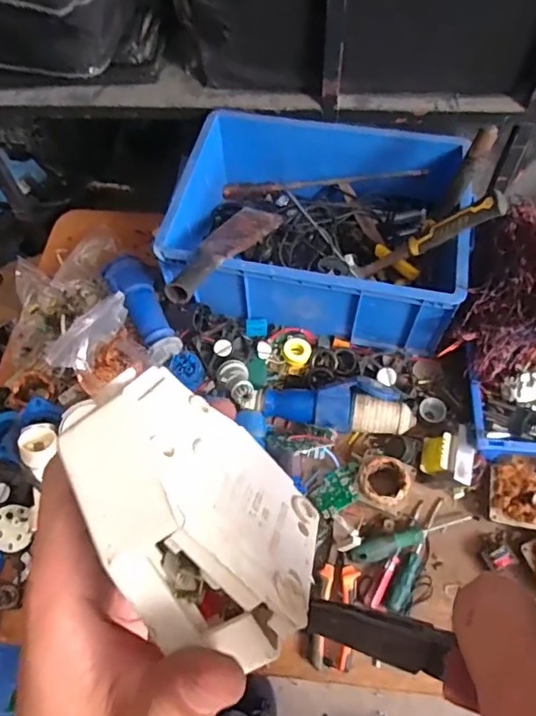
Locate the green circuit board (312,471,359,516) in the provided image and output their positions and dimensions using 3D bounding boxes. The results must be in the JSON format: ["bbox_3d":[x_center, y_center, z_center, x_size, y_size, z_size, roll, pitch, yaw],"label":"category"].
[{"bbox_3d":[0.101,0.201,0.787,0.064,0.015,0.052,-29,64,-14],"label":"green circuit board"}]

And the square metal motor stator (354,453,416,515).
[{"bbox_3d":[0.175,0.190,0.795,0.083,0.044,0.079,21,64,13],"label":"square metal motor stator"}]

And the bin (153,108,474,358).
[{"bbox_3d":[0.094,-0.234,0.942,0.481,0.166,0.418,11,62,8],"label":"bin"}]

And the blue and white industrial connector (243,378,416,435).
[{"bbox_3d":[0.097,0.076,0.828,0.250,0.053,0.083,-1,61,1],"label":"blue and white industrial connector"}]

